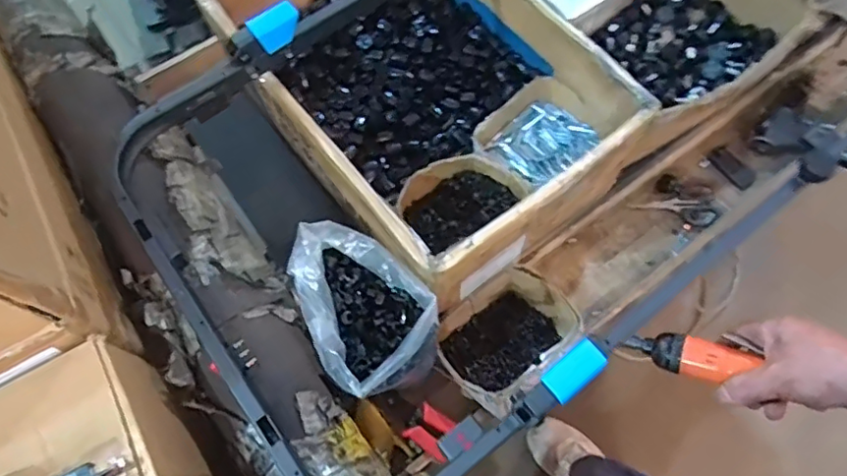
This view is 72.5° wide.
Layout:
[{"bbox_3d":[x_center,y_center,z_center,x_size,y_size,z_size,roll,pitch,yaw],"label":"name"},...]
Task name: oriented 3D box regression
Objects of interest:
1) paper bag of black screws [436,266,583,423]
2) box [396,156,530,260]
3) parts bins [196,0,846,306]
[{"bbox_3d":[0.106,0.123,0.712,0.165,0.088,0.128,-41,72,-15],"label":"paper bag of black screws"},{"bbox_3d":[0.043,-0.056,0.765,0.137,0.065,0.111,-32,70,-11],"label":"box"},{"bbox_3d":[0.119,-0.335,0.847,0.728,0.180,0.615,-36,71,-13],"label":"parts bins"}]

